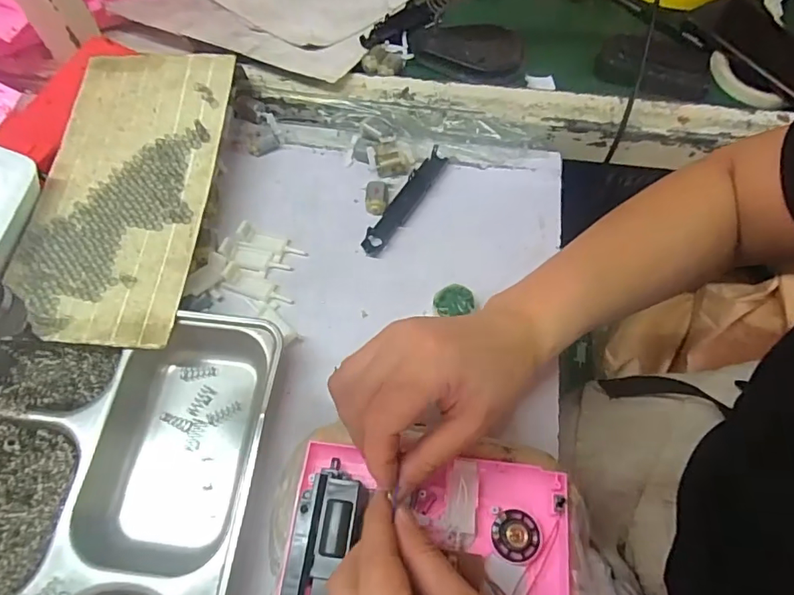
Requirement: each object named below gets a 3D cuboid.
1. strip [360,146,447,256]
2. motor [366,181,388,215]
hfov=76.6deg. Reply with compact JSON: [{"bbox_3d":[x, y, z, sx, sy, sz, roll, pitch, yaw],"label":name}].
[{"bbox_3d":[0.009,-0.087,0.449,0.021,0.012,0.126,29,67,13],"label":"strip"},{"bbox_3d":[-0.018,-0.088,0.448,0.019,0.015,0.027,3,63,1],"label":"motor"}]

